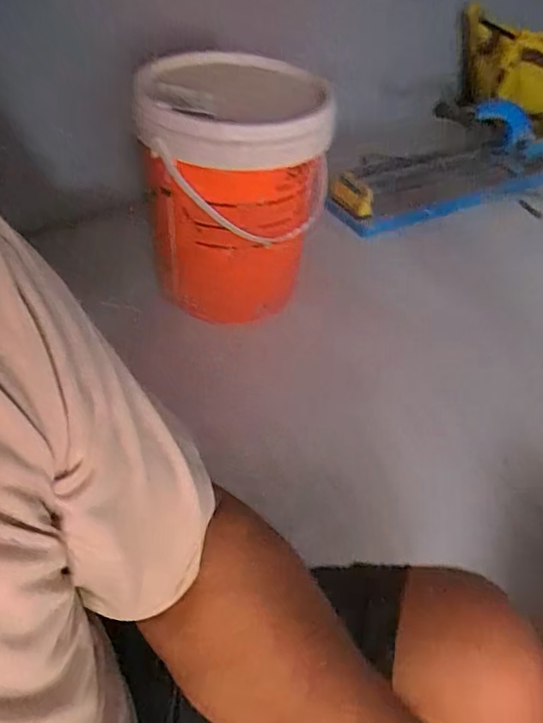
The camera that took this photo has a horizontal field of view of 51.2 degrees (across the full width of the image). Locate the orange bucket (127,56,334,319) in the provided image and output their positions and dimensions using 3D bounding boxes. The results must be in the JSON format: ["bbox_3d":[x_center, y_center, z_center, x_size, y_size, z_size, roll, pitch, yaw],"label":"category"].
[{"bbox_3d":[-0.063,-0.279,0.994,0.283,0.388,0.278,10,45,4],"label":"orange bucket"}]

